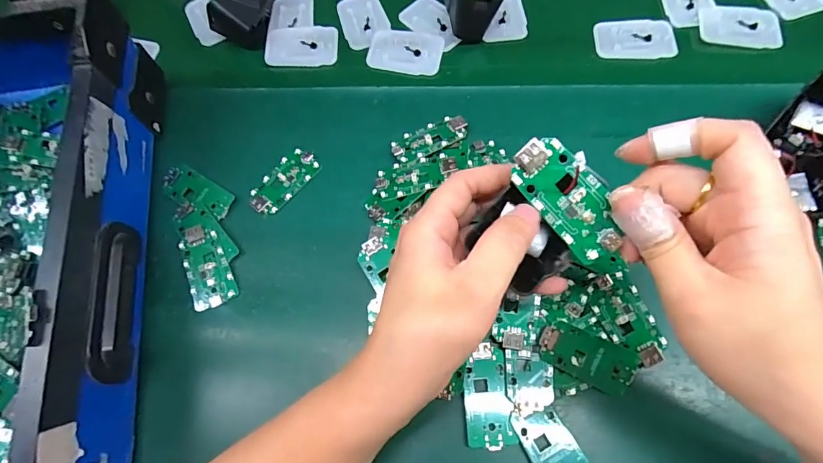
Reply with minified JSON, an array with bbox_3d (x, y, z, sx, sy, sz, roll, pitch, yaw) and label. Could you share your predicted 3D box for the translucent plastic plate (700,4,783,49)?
[{"bbox_3d":[0.294,-0.185,0.377,0.068,0.011,0.041,5,66,5],"label":"translucent plastic plate"}]

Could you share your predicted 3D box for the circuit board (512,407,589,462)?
[{"bbox_3d":[0.089,0.137,0.258,0.031,0.005,0.055,-25,67,-9],"label":"circuit board"}]

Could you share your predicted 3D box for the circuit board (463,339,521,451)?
[{"bbox_3d":[0.050,0.106,0.273,0.030,0.005,0.062,-2,65,2],"label":"circuit board"}]

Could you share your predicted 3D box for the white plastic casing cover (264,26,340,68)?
[{"bbox_3d":[-0.107,-0.180,0.406,0.071,0.006,0.044,3,66,4],"label":"white plastic casing cover"}]

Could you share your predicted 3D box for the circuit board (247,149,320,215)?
[{"bbox_3d":[-0.104,-0.041,0.347,0.031,0.005,0.063,34,71,16],"label":"circuit board"}]

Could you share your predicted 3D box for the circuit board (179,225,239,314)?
[{"bbox_3d":[-0.155,0.025,0.318,0.031,0.008,0.065,-21,66,-7],"label":"circuit board"}]

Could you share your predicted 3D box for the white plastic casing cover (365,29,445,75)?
[{"bbox_3d":[-0.006,-0.171,0.395,0.069,0.006,0.048,12,67,8],"label":"white plastic casing cover"}]

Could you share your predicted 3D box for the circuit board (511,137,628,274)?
[{"bbox_3d":[0.079,-0.013,0.199,0.032,0.005,0.071,-39,91,3],"label":"circuit board"}]

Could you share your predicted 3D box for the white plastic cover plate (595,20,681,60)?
[{"bbox_3d":[0.204,-0.177,0.384,0.068,0.007,0.042,1,66,3],"label":"white plastic cover plate"}]

